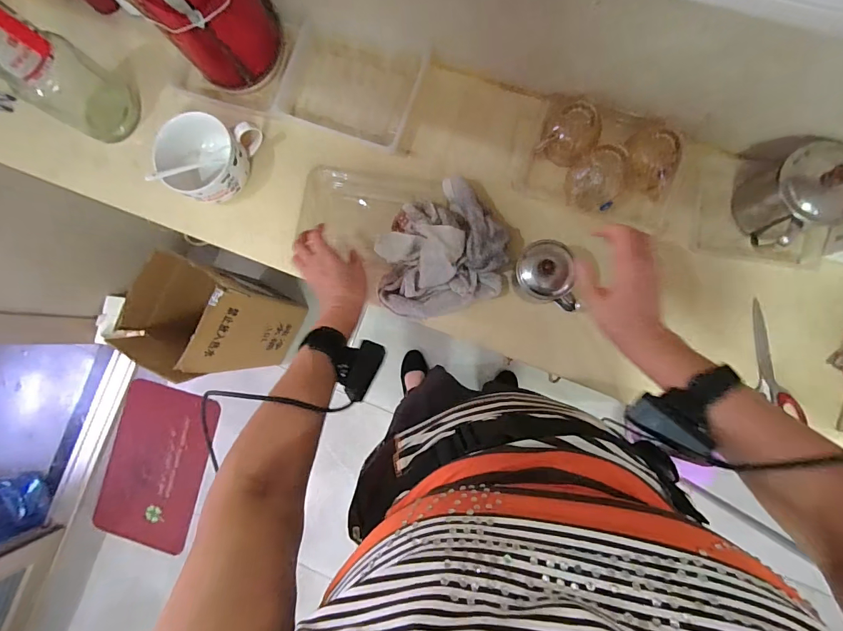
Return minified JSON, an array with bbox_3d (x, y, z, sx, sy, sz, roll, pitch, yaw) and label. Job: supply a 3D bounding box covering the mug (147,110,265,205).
[{"bbox_3d":[-0.337,-0.250,0.651,0.118,0.081,0.137,15,88,6],"label":"mug"}]

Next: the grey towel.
[{"bbox_3d":[0.022,-0.099,0.600,0.190,0.071,0.179,-18,85,4],"label":"grey towel"}]

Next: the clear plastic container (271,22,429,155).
[{"bbox_3d":[-0.119,-0.386,0.670,0.230,0.037,0.186,18,89,6],"label":"clear plastic container"}]

